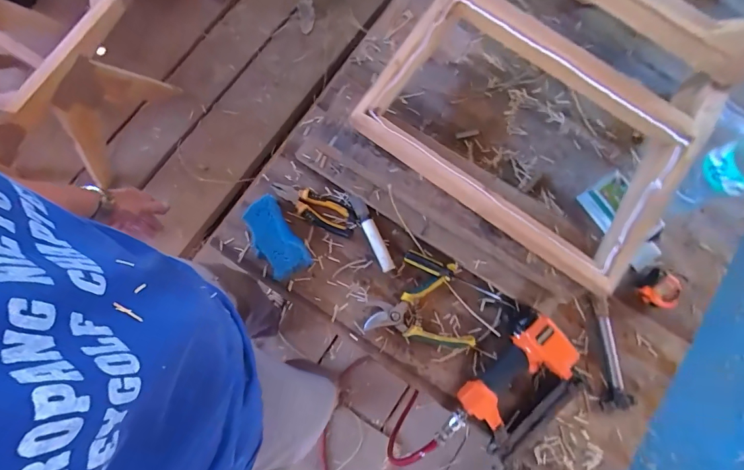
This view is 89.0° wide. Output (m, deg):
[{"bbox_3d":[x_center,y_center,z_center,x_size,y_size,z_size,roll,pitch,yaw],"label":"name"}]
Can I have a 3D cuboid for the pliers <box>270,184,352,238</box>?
[{"bbox_3d":[-0.102,-0.049,0.659,0.154,0.021,0.054,23,80,4],"label":"pliers"}]

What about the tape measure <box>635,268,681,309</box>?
[{"bbox_3d":[0.500,0.098,0.656,0.059,0.029,0.064,-43,83,-8],"label":"tape measure"}]

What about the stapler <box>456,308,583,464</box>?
[{"bbox_3d":[0.245,0.246,0.615,0.140,0.060,0.217,44,82,7],"label":"stapler"}]

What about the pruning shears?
[{"bbox_3d":[0.076,0.140,0.644,0.172,0.021,0.136,-15,80,-3],"label":"pruning shears"}]

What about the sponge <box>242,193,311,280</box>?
[{"bbox_3d":[-0.160,0.007,0.629,0.071,0.054,0.131,-33,81,-7],"label":"sponge"}]

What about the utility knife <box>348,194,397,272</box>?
[{"bbox_3d":[-0.001,-0.004,0.665,0.023,0.024,0.146,-23,80,-5],"label":"utility knife"}]

